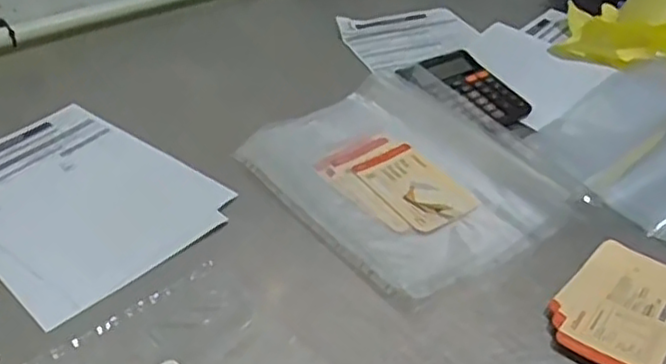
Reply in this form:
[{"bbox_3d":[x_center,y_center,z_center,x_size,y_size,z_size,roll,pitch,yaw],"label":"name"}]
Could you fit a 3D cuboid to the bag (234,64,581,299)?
[{"bbox_3d":[0.078,-0.012,0.772,0.263,0.033,0.318,-25,46,-30],"label":"bag"}]

